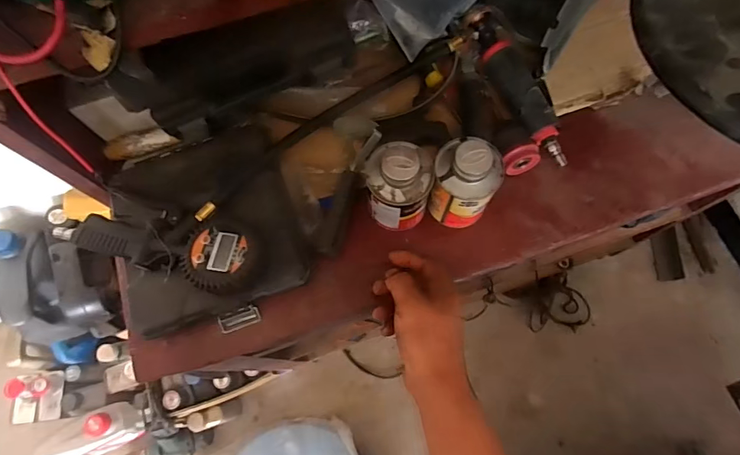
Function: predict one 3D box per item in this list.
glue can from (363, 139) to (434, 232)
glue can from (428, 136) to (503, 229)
[{"bbox_3d":[0.029,-0.044,0.442,0.064,0.100,0.067,-1,72,2],"label":"glue can"},{"bbox_3d":[0.096,-0.048,0.443,0.064,0.102,0.070,-1,72,2],"label":"glue can"}]

